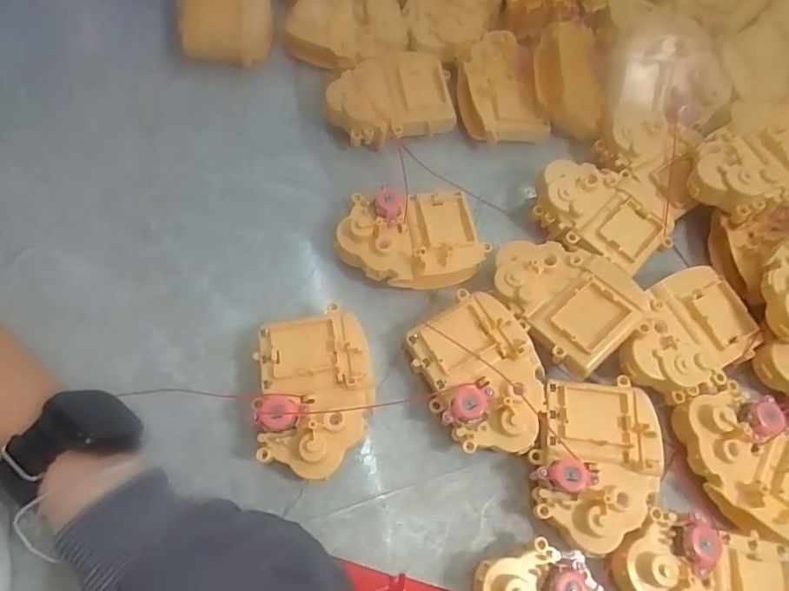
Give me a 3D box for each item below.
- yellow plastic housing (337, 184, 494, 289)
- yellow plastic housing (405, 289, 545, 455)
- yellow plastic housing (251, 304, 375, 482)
[{"bbox_3d":[0.010,-0.038,0.358,0.102,0.039,0.069,-6,68,-8],"label":"yellow plastic housing"},{"bbox_3d":[0.054,0.051,0.327,0.074,0.039,0.103,-19,70,-13],"label":"yellow plastic housing"},{"bbox_3d":[-0.050,0.060,0.313,0.071,0.040,0.103,-4,68,-8],"label":"yellow plastic housing"}]

